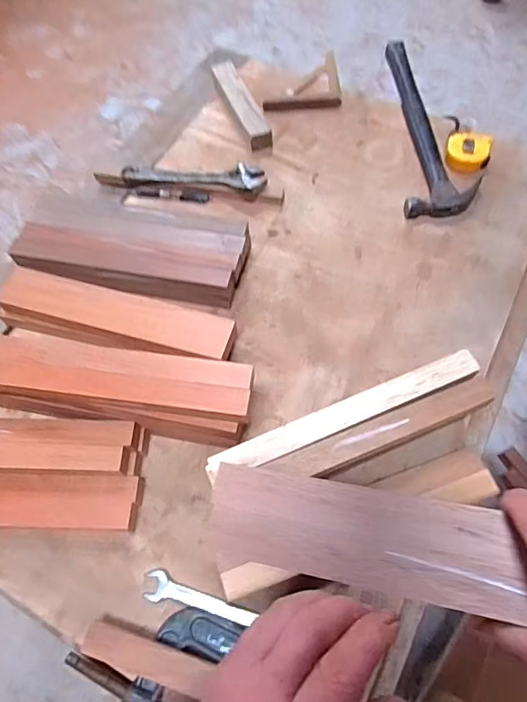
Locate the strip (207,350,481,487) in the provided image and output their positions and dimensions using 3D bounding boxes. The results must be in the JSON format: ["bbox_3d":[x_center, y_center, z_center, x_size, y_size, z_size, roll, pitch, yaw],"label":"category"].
[{"bbox_3d":[0.093,0.071,0.550,0.326,0.019,0.037,-21,64,-9],"label":"strip"}]

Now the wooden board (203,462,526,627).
[{"bbox_3d":[0.123,0.122,0.291,0.324,0.013,0.060,6,65,15],"label":"wooden board"}]

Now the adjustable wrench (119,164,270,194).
[{"bbox_3d":[-0.115,-0.291,0.805,0.236,0.020,0.045,7,65,6],"label":"adjustable wrench"}]

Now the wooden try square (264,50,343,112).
[{"bbox_3d":[0.073,-0.515,0.927,0.142,0.010,0.147,-2,65,1],"label":"wooden try square"}]

